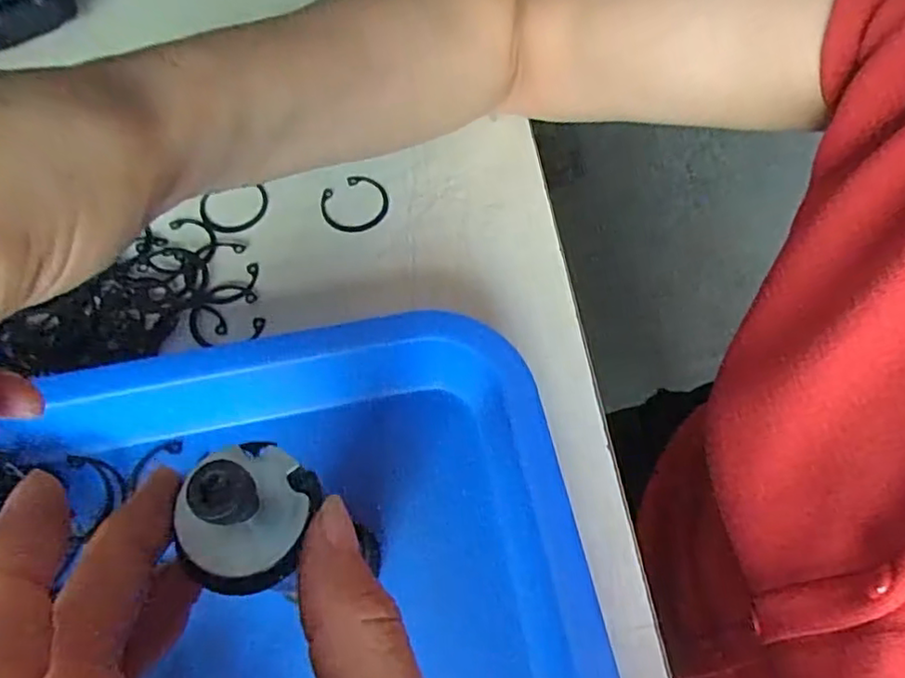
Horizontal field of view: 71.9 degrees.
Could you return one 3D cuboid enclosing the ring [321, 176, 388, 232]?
[{"bbox_3d":[-0.052,-0.073,0.335,0.034,0.006,0.034,-2,69,-6],"label":"ring"}]

